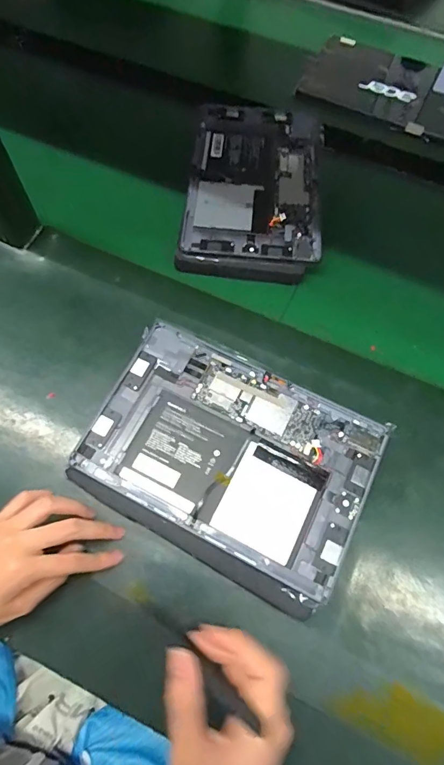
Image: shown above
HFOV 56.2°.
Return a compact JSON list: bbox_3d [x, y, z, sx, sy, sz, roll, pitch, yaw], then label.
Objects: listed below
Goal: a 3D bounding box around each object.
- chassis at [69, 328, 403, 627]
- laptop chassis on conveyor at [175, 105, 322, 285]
[{"bbox_3d":[0.005,0.073,0.399,0.254,0.040,0.180,27,69,10],"label":"chassis"},{"bbox_3d":[0.043,-0.255,0.537,0.164,0.026,0.276,7,67,1],"label":"laptop chassis on conveyor"}]

